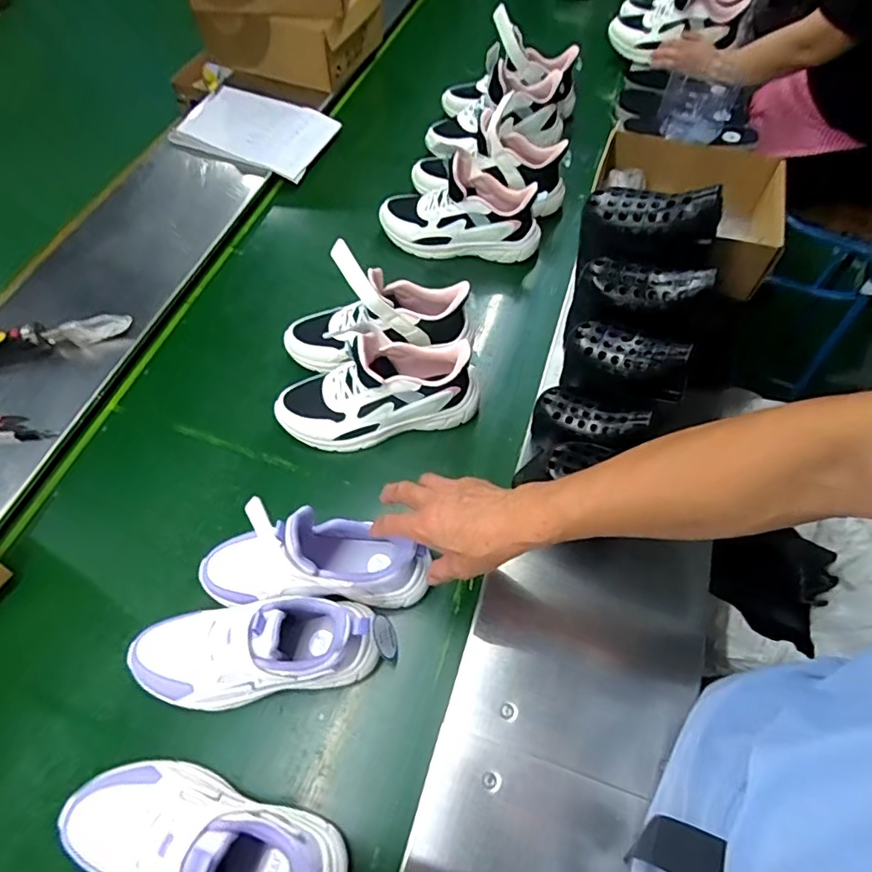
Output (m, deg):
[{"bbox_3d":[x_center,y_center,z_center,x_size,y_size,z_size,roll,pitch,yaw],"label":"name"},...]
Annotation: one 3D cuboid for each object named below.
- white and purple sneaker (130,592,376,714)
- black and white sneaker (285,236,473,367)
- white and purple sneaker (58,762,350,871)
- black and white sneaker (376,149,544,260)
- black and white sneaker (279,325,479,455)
[{"bbox_3d":[-0.183,0.215,0.545,0.250,0.115,0.088,-7,61,-4],"label":"white and purple sneaker"},{"bbox_3d":[-0.082,-0.152,0.721,0.258,0.174,0.112,-2,62,2],"label":"black and white sneaker"},{"bbox_3d":[-0.201,0.338,0.458,0.244,0.120,0.079,8,61,7],"label":"white and purple sneaker"},{"bbox_3d":[0.040,-0.361,0.866,0.256,0.121,0.087,8,61,3],"label":"black and white sneaker"},{"bbox_3d":[-0.075,-0.060,0.695,0.257,0.127,0.096,-14,62,-8],"label":"black and white sneaker"}]

